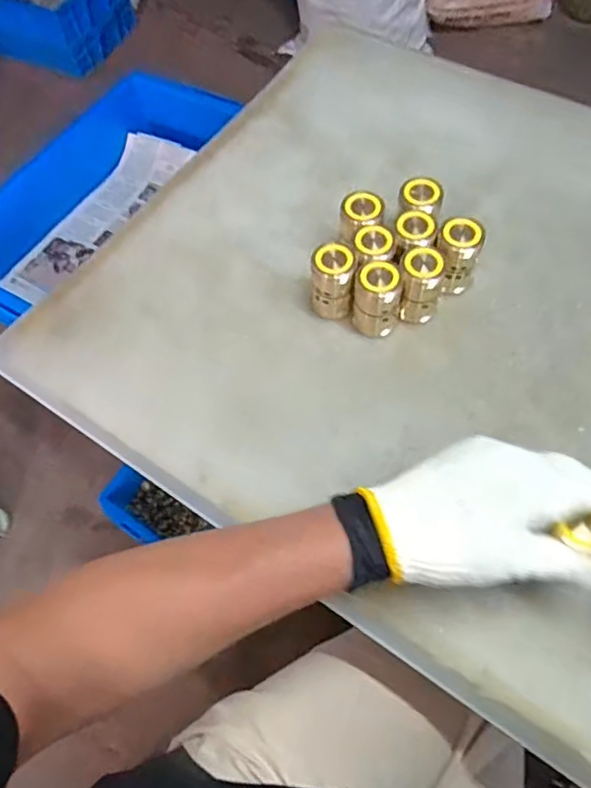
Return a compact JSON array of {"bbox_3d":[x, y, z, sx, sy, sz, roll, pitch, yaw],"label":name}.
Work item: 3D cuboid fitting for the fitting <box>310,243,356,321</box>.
[{"bbox_3d":[0.032,-0.096,0.491,0.036,0.063,0.031,7,63,6],"label":"fitting"}]

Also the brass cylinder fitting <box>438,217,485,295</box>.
[{"bbox_3d":[0.142,-0.118,0.501,0.036,0.067,0.034,-1,63,2],"label":"brass cylinder fitting"}]

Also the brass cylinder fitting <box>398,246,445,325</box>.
[{"bbox_3d":[0.107,-0.092,0.488,0.032,0.068,0.030,9,63,7],"label":"brass cylinder fitting"}]

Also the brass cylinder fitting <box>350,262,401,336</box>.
[{"bbox_3d":[0.068,-0.078,0.483,0.035,0.067,0.030,1,63,3],"label":"brass cylinder fitting"}]

